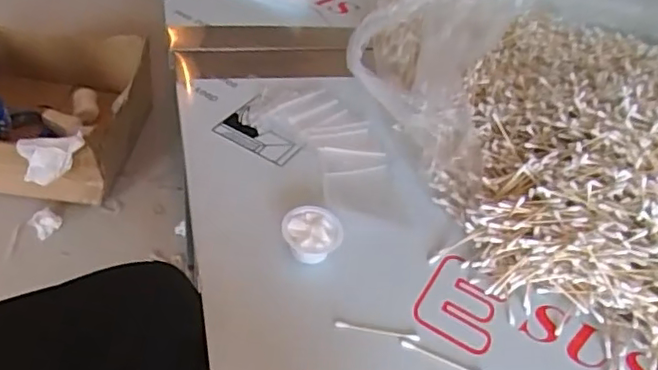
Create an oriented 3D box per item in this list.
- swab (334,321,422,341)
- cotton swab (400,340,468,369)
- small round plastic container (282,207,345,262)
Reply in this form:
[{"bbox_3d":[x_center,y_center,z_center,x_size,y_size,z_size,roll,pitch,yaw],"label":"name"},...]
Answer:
[{"bbox_3d":[0.040,0.122,0.502,0.071,0.006,0.006,9,43,-2],"label":"swab"},{"bbox_3d":[0.093,0.143,0.493,0.072,0.004,0.007,21,43,11],"label":"cotton swab"},{"bbox_3d":[-0.016,0.048,0.550,0.053,0.031,0.055,6,43,-6],"label":"small round plastic container"}]

